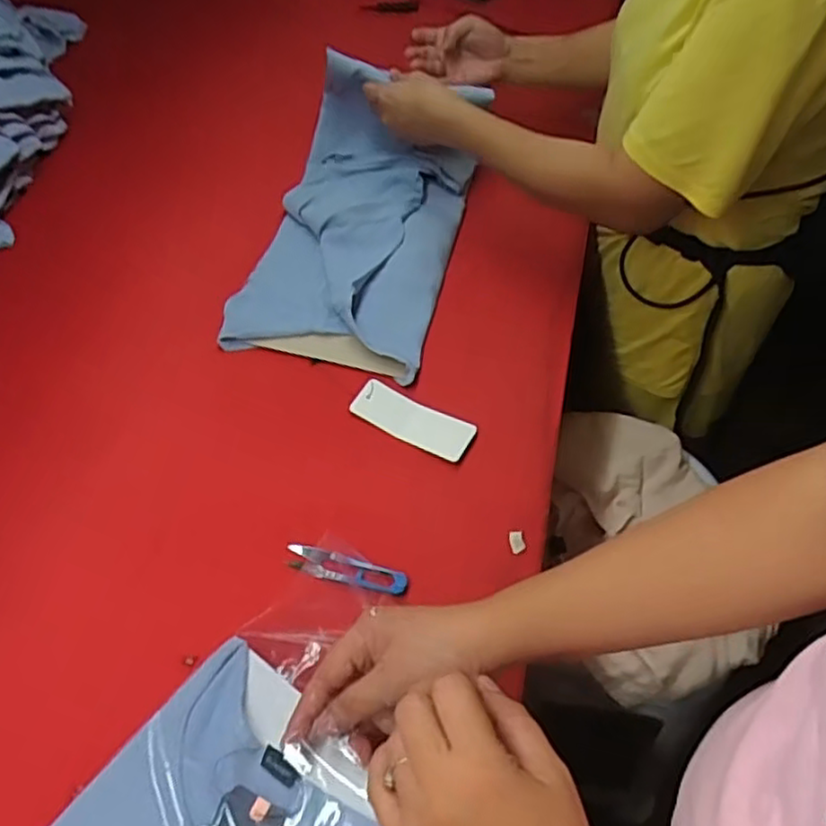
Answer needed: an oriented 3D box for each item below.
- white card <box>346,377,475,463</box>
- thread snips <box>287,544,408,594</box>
[{"bbox_3d":[-0.001,0.005,0.663,0.120,0.004,0.047,22,57,16],"label":"white card"},{"bbox_3d":[-0.056,0.132,0.574,0.103,0.010,0.024,13,55,10],"label":"thread snips"}]

